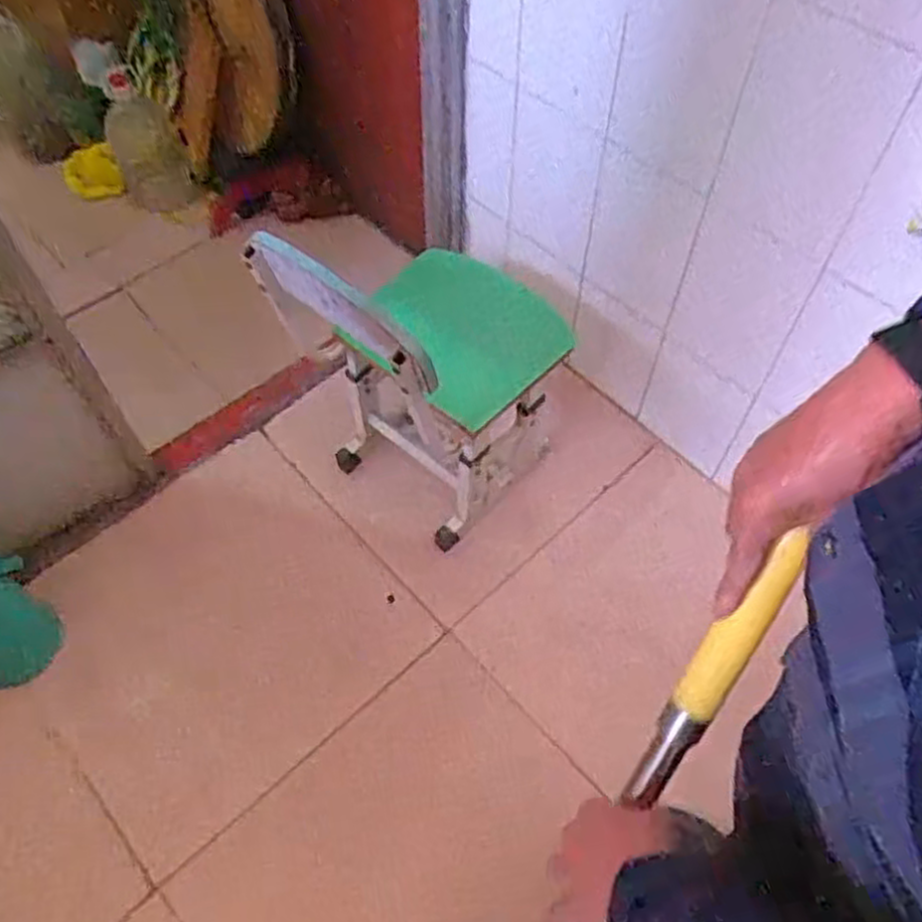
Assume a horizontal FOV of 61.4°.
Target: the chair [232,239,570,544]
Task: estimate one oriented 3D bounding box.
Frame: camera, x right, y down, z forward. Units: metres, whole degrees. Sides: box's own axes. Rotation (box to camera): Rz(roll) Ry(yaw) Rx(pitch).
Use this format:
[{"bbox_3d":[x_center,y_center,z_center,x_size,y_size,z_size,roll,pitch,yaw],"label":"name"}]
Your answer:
[{"bbox_3d":[-0.062,-0.144,1.278,0.366,0.695,0.301,-38,65,-21],"label":"chair"}]

